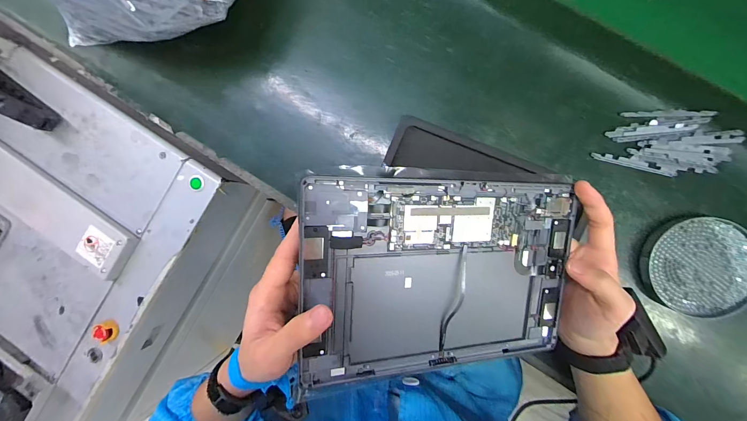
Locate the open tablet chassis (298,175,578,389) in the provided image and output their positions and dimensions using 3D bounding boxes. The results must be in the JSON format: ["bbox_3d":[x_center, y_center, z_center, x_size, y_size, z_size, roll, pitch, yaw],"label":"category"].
[{"bbox_3d":[0.065,0.057,0.283,0.250,0.011,0.168,0,100,-18],"label":"open tablet chassis"}]

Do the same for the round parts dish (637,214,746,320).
[{"bbox_3d":[0.382,0.066,0.380,0.120,0.027,0.113,0,91,6],"label":"round parts dish"}]

